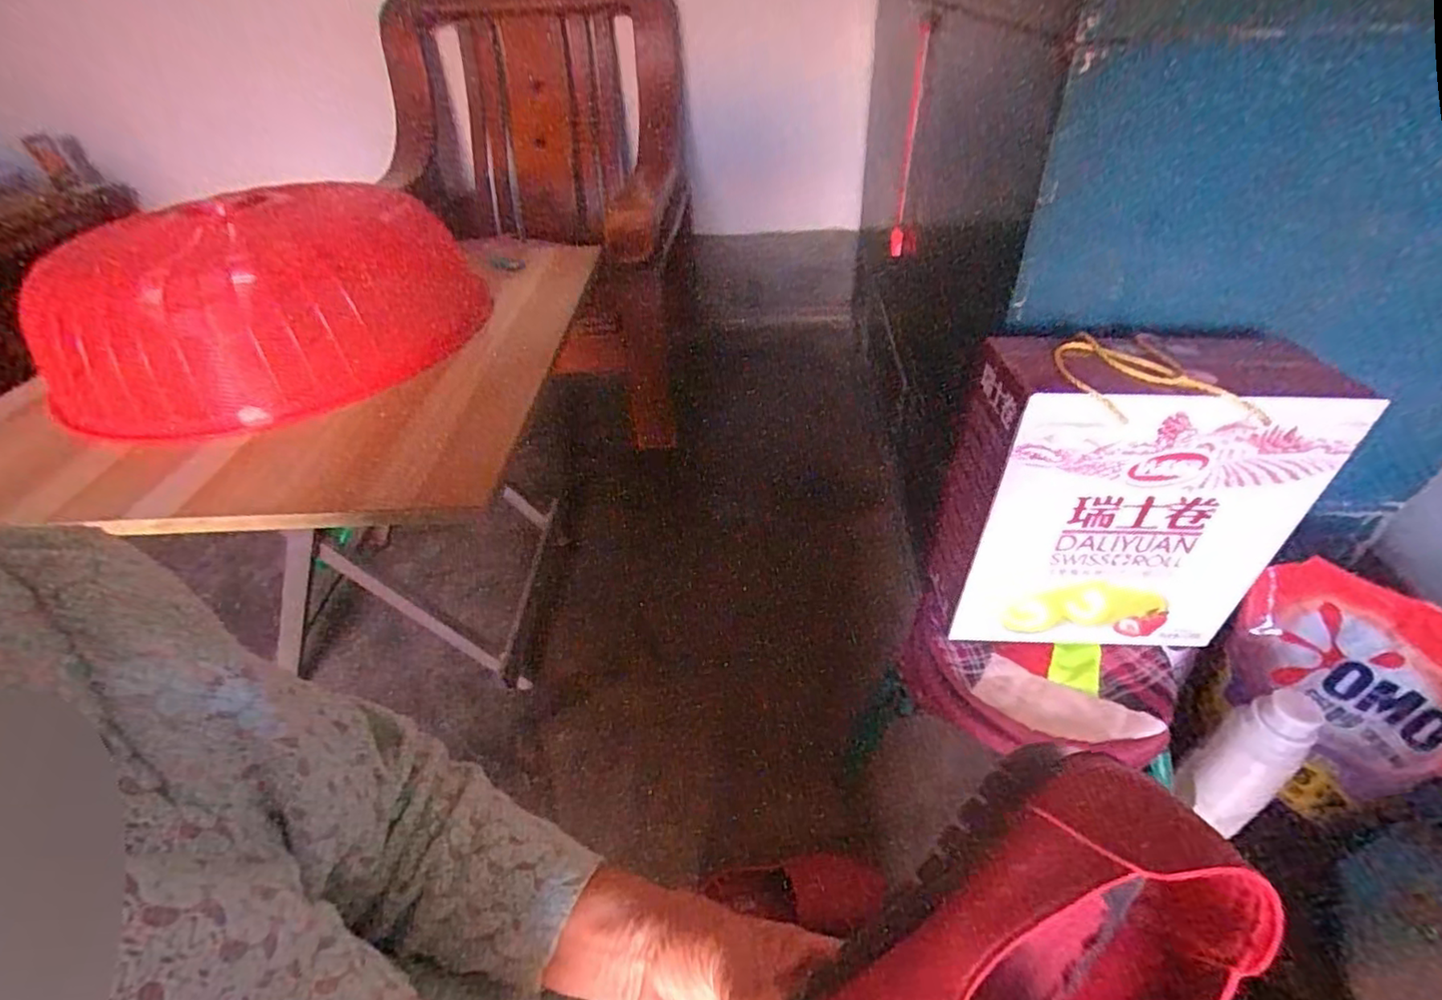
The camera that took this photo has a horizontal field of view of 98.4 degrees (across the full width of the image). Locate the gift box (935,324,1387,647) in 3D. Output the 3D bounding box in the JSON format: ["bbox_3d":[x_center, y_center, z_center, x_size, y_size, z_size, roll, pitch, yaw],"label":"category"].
[{"bbox_3d":[0.382,0.000,0.615,0.293,0.297,0.121,-1,42,4],"label":"gift box"}]

